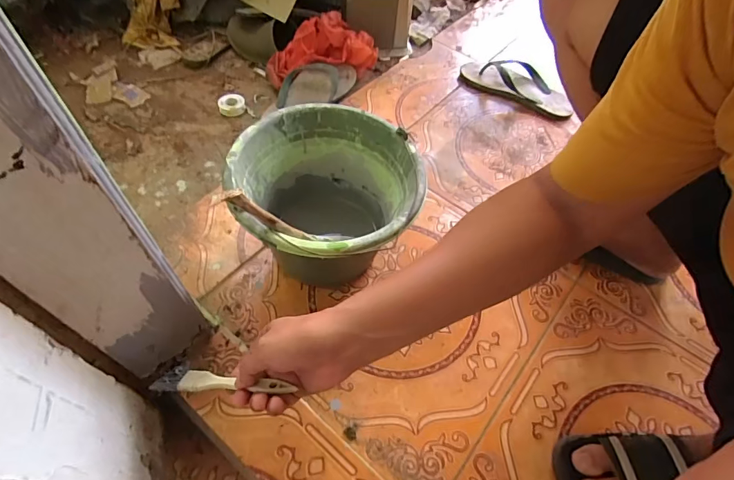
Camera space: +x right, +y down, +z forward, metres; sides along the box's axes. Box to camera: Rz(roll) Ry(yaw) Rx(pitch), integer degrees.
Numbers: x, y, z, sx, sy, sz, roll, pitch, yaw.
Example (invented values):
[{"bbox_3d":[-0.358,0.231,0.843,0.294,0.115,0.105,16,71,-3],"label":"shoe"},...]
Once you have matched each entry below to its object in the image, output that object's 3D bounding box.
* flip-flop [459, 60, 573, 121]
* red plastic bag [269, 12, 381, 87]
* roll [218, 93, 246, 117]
[{"bbox_3d":[0.323,-0.337,0.896,0.242,0.039,0.104,29,61,15],"label":"flip-flop"},{"bbox_3d":[-0.097,-0.400,0.884,0.228,0.104,0.082,-17,60,-13],"label":"red plastic bag"},{"bbox_3d":[-0.271,-0.272,0.842,0.052,0.016,0.060,-12,59,-10],"label":"roll"}]

